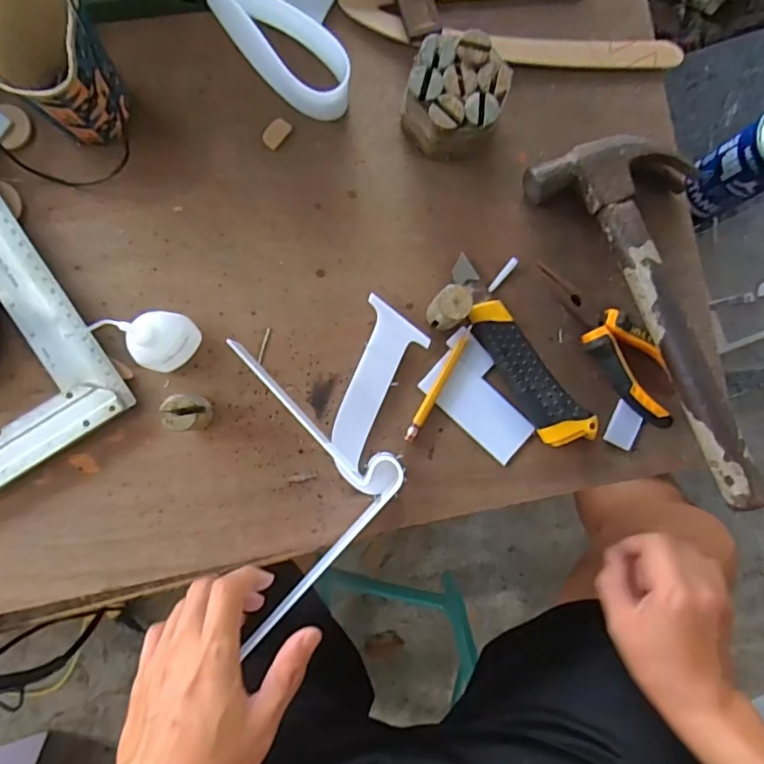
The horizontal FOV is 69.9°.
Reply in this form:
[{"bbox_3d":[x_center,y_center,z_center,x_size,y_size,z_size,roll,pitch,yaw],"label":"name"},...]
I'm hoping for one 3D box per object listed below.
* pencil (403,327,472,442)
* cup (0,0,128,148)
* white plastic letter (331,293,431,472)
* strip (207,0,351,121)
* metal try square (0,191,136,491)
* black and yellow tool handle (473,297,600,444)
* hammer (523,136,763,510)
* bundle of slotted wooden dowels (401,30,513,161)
[{"bbox_3d":[0.044,0.002,0.424,0.009,0.006,0.099,30,87,-4],"label":"pencil"},{"bbox_3d":[-0.210,-0.209,0.369,0.071,0.097,0.076,0,90,-5],"label":"cup"},{"bbox_3d":[-0.002,0.004,0.418,0.048,0.011,0.124,16,88,-5],"label":"white plastic letter"},{"bbox_3d":[-0.077,-0.257,0.411,0.052,0.046,0.131,-40,91,-5],"label":"strip"},{"bbox_3d":[-0.309,-0.052,0.396,0.146,0.023,0.255,-32,93,-5],"label":"metal try square"},{"bbox_3d":[0.112,-0.004,0.423,0.038,0.017,0.129,-39,93,-4],"label":"black and yellow tool handle"},{"bbox_3d":[0.236,-0.064,0.417,0.122,0.046,0.287,-30,88,-3],"label":"hammer"},{"bbox_3d":[0.054,-0.211,0.413,0.071,0.051,0.076,19,86,-4],"label":"bundle of slotted wooden dowels"}]

